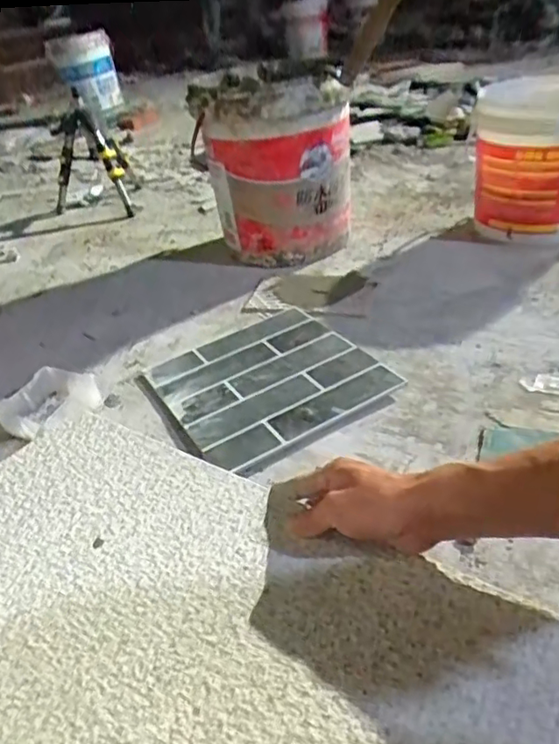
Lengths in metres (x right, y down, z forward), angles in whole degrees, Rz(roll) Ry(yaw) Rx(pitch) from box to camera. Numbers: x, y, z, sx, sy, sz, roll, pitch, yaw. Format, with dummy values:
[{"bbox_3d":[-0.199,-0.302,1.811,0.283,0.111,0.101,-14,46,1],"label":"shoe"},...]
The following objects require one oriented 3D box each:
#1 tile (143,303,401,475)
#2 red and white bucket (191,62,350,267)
[{"bbox_3d":[-0.023,0.004,0.856,0.293,0.020,0.310,-24,37,-20],"label":"tile"},{"bbox_3d":[0.003,-0.444,1.224,0.289,0.331,0.320,-5,35,6],"label":"red and white bucket"}]

